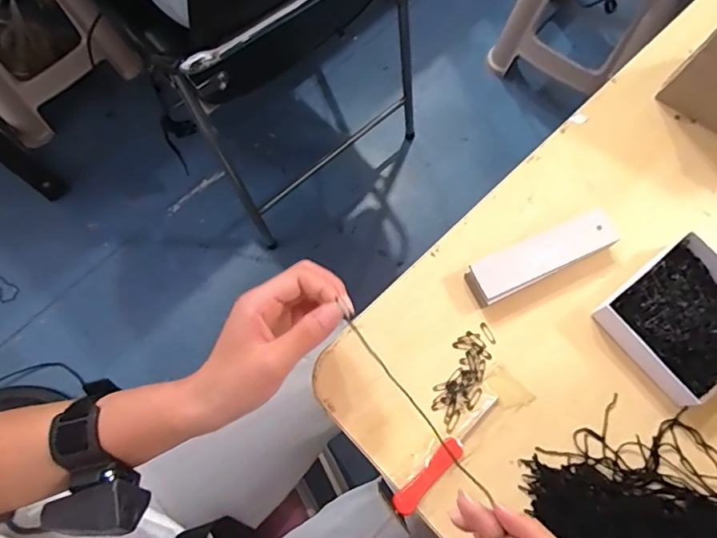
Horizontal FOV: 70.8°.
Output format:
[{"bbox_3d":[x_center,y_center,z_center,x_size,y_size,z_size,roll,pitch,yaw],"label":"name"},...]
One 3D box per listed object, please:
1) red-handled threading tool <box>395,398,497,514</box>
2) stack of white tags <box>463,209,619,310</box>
[{"bbox_3d":[0.069,0.139,0.380,0.111,0.008,0.015,-42,76,-13],"label":"red-handled threading tool"},{"bbox_3d":[0.153,-0.010,0.422,0.127,0.021,0.034,-24,73,-8],"label":"stack of white tags"}]

